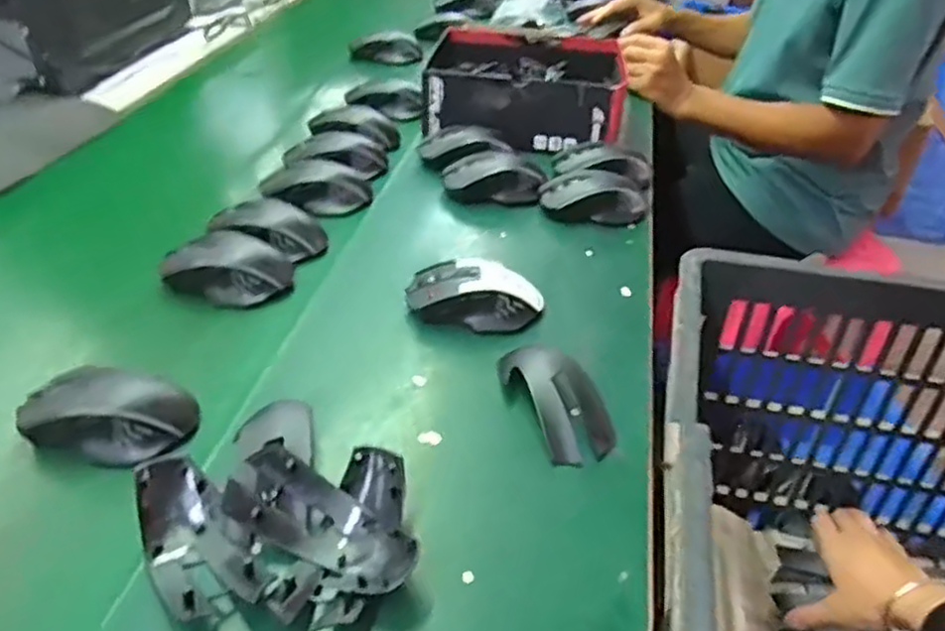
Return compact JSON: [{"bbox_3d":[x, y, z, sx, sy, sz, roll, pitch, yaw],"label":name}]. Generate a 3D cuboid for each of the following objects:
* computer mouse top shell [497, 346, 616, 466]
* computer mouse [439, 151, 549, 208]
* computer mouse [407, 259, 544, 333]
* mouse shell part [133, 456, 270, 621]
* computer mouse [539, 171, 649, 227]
[{"bbox_3d":[0.064,0.058,0.539,0.056,0.026,0.109,-13,40,-20],"label":"computer mouse top shell"},{"bbox_3d":[0.025,-0.158,0.808,0.108,0.036,0.074,5,37,2],"label":"computer mouse"},{"bbox_3d":[0.003,-0.019,0.630,0.118,0.036,0.058,4,37,0],"label":"computer mouse"},{"bbox_3d":[-0.163,0.133,0.426,0.051,0.031,0.111,-26,46,-33],"label":"mouse shell part"},{"bbox_3d":[0.133,-0.128,0.778,0.118,0.037,0.061,2,37,-2],"label":"computer mouse"}]

